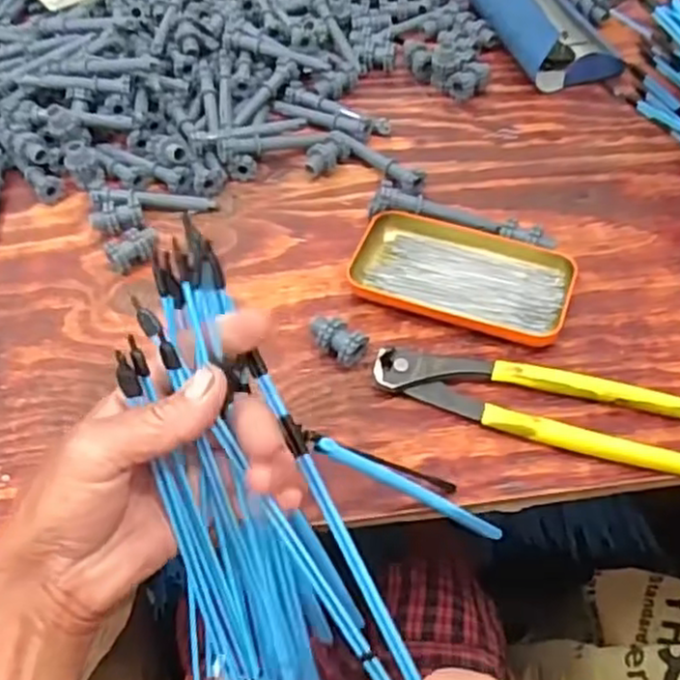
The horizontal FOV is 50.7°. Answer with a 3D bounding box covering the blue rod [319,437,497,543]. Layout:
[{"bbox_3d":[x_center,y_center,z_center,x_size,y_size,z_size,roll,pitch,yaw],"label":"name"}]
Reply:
[{"bbox_3d":[0.041,0.083,0.389,0.006,0.144,0.009,-28,42,39],"label":"blue rod"}]

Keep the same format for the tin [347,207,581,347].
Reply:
[{"bbox_3d":[0.083,-0.043,0.488,0.143,0.020,0.074,18,57,15],"label":"tin"}]

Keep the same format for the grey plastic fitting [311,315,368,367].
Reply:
[{"bbox_3d":[-0.003,0.001,0.462,0.036,0.021,0.022,33,62,24],"label":"grey plastic fitting"}]

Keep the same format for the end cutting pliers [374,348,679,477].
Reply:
[{"bbox_3d":[0.120,0.040,0.427,0.198,0.017,0.048,10,55,10],"label":"end cutting pliers"}]

